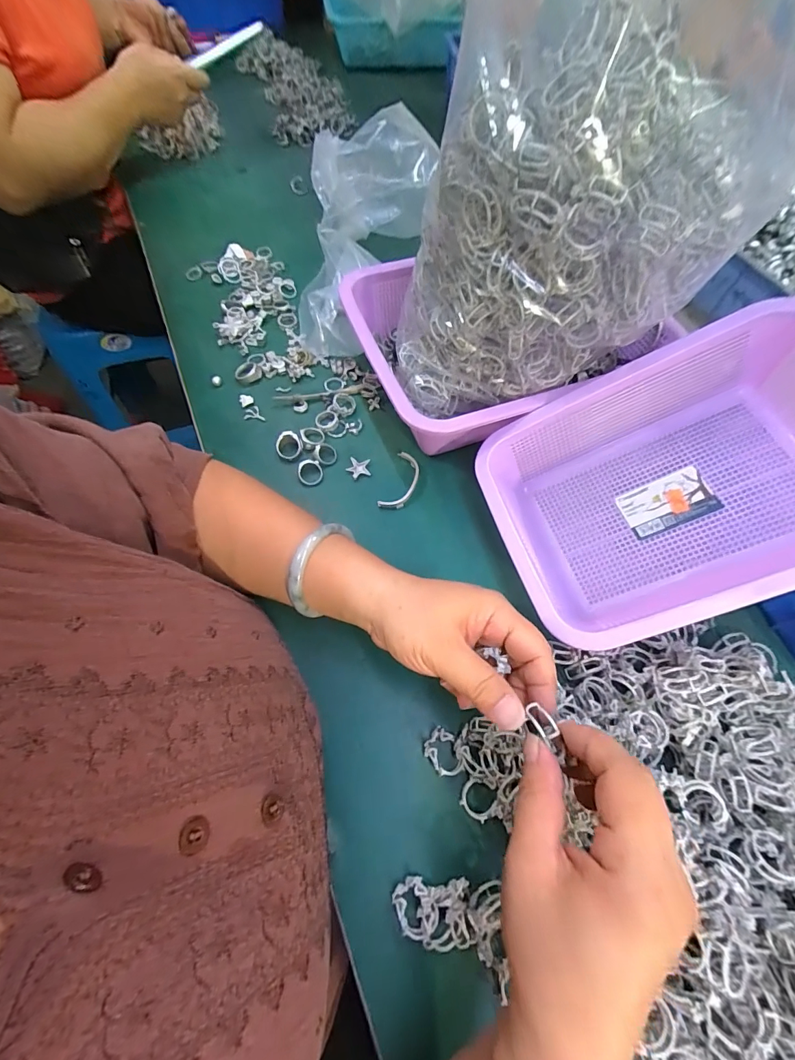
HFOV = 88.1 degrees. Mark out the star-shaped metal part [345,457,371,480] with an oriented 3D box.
[{"bbox_3d":[-0.039,-0.062,0.409,0.023,0.004,0.024,-5,65,-4],"label":"star-shaped metal part"}]

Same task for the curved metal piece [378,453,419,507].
[{"bbox_3d":[0.004,-0.047,0.394,0.026,0.004,0.063,19,65,7],"label":"curved metal piece"}]

